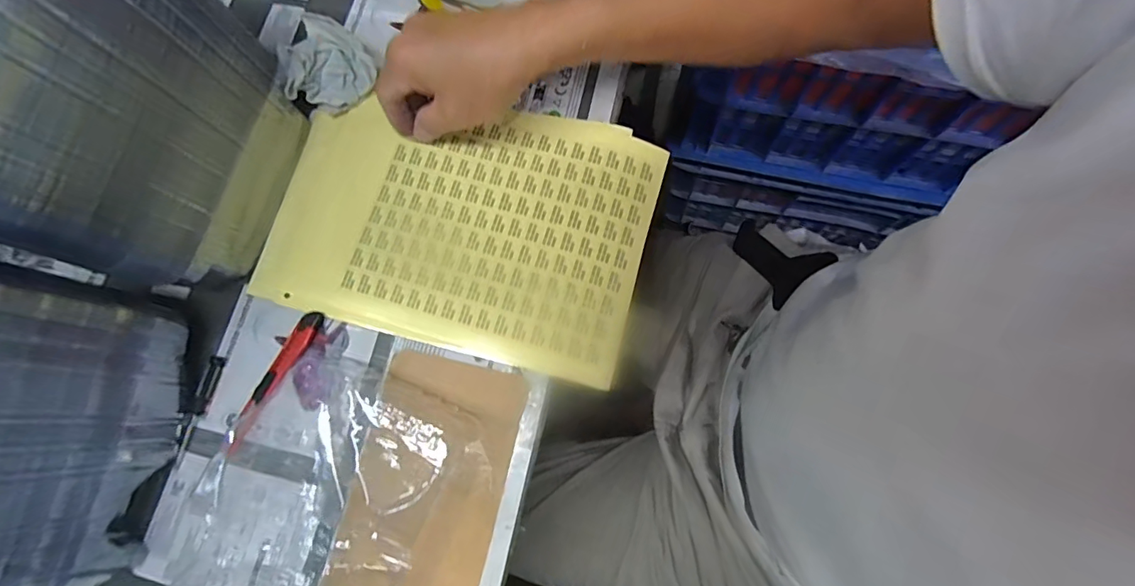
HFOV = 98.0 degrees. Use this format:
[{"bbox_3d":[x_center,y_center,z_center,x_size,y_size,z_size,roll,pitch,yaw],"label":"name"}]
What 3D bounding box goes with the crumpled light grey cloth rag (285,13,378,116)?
[{"bbox_3d":[-0.207,-0.197,0.431,0.074,0.058,0.053,-18,75,0],"label":"crumpled light grey cloth rag"}]

